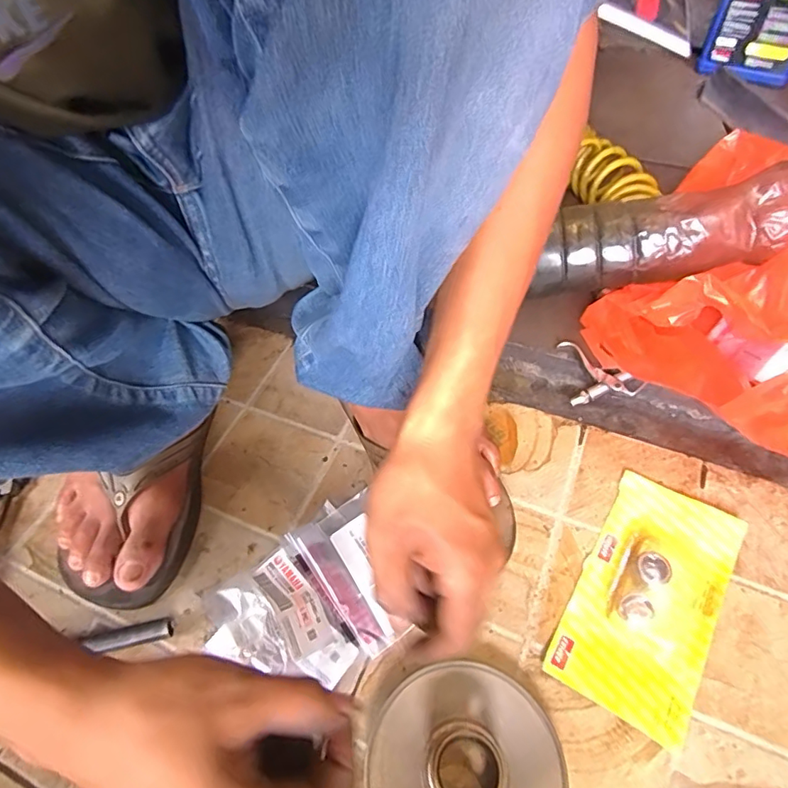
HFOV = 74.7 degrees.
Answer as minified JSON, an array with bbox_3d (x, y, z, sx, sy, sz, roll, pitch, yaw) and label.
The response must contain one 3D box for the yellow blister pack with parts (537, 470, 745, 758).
[{"bbox_3d":[0.184,0.142,0.372,0.088,0.016,0.175,28,60,21],"label":"yellow blister pack with parts"}]

